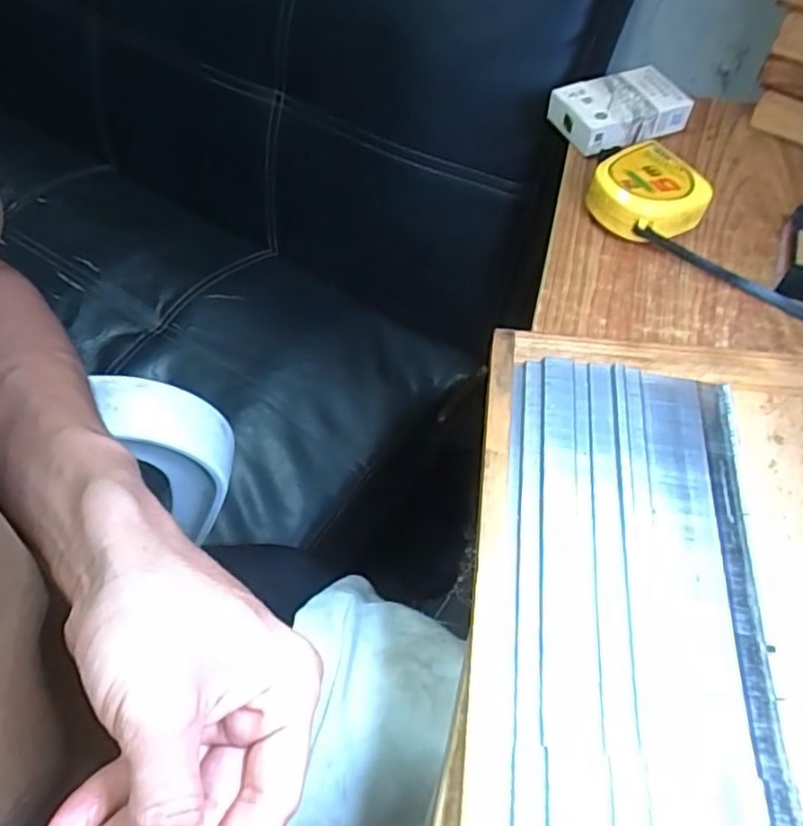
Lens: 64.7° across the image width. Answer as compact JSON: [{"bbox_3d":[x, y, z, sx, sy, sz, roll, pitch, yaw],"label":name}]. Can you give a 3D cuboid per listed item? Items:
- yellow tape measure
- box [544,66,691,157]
[{"bbox_3d":[0.160,-0.141,0.418,0.064,0.035,0.067,-32,62,-18],"label":"yellow tape measure"},{"bbox_3d":[0.164,-0.226,0.477,0.087,0.029,0.065,-24,60,-14],"label":"box"}]

